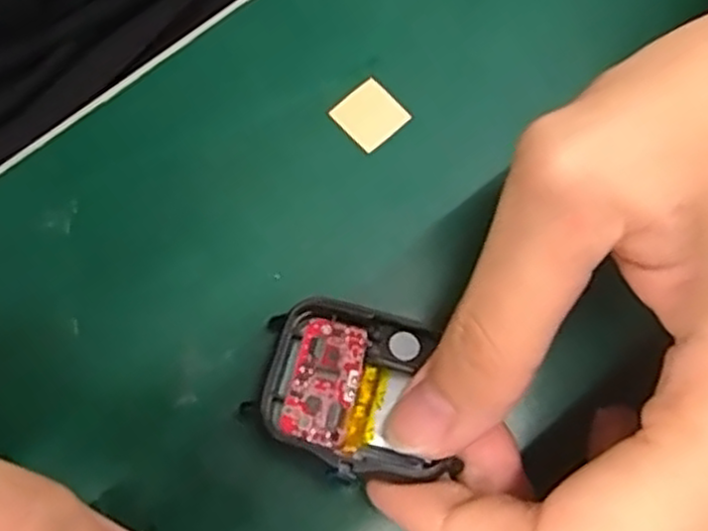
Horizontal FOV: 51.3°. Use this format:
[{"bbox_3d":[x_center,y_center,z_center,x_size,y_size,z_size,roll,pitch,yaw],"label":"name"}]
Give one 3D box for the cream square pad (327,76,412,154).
[{"bbox_3d":[0.004,-0.039,0.190,0.016,0.004,0.016,-42,82,-8],"label":"cream square pad"}]

